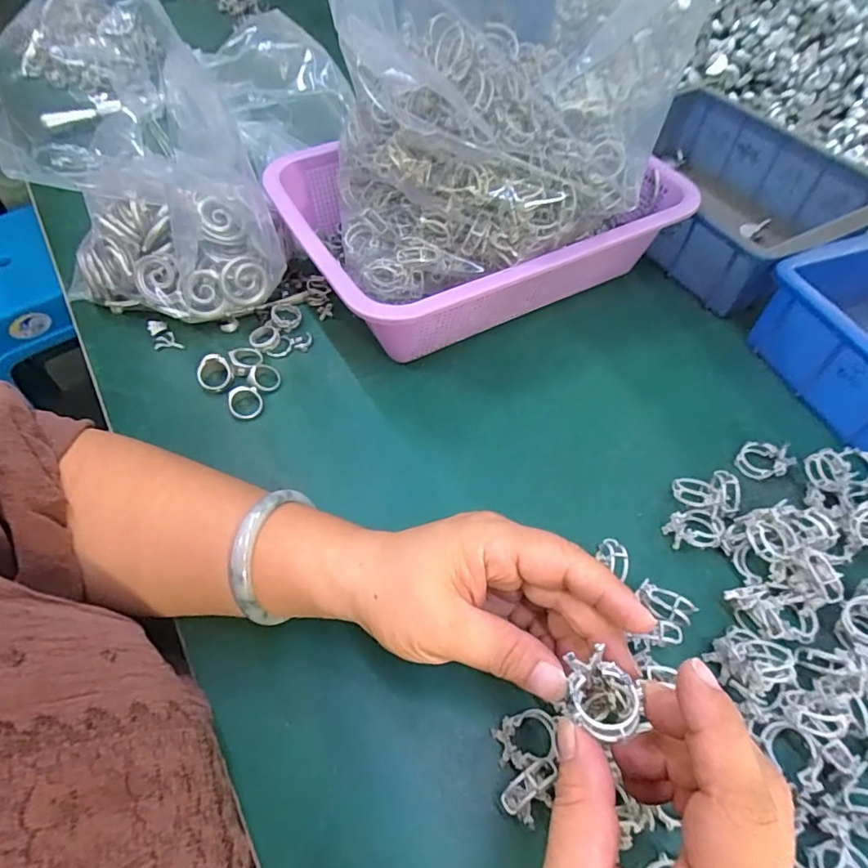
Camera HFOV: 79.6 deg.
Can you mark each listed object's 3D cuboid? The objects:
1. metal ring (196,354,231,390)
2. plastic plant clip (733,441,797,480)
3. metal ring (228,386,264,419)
[{"bbox_3d":[-0.164,-0.047,0.387,0.025,0.015,0.026,0,56,0],"label":"metal ring"},{"bbox_3d":[0.225,0.017,0.356,0.032,0.013,0.025,-6,56,-4],"label":"plastic plant clip"},{"bbox_3d":[-0.137,-0.023,0.378,0.023,0.012,0.024,0,56,0],"label":"metal ring"}]

